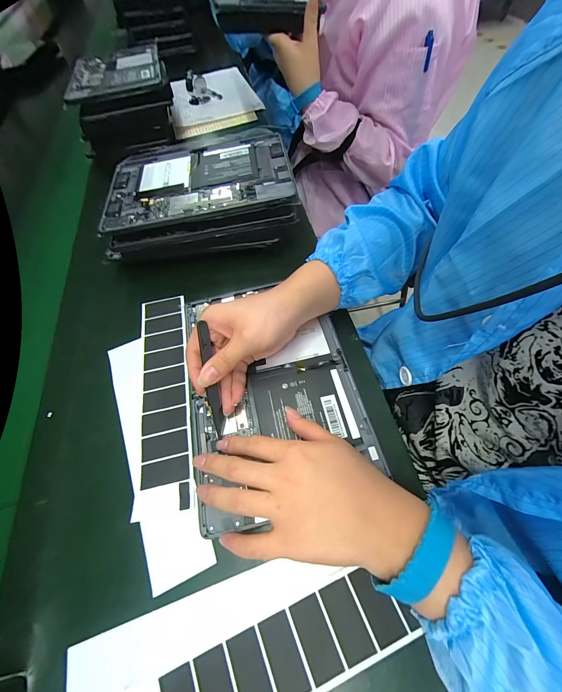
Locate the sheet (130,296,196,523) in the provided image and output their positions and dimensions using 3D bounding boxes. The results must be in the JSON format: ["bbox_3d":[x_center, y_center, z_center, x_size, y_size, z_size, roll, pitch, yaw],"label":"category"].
[{"bbox_3d":[-0.135,0.047,0.345,0.061,0.006,0.263,-13,59,-1],"label":"sheet"}]

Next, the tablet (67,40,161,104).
[{"bbox_3d":[-0.329,-0.553,0.586,0.173,0.009,0.269,-17,58,-5],"label":"tablet"}]

